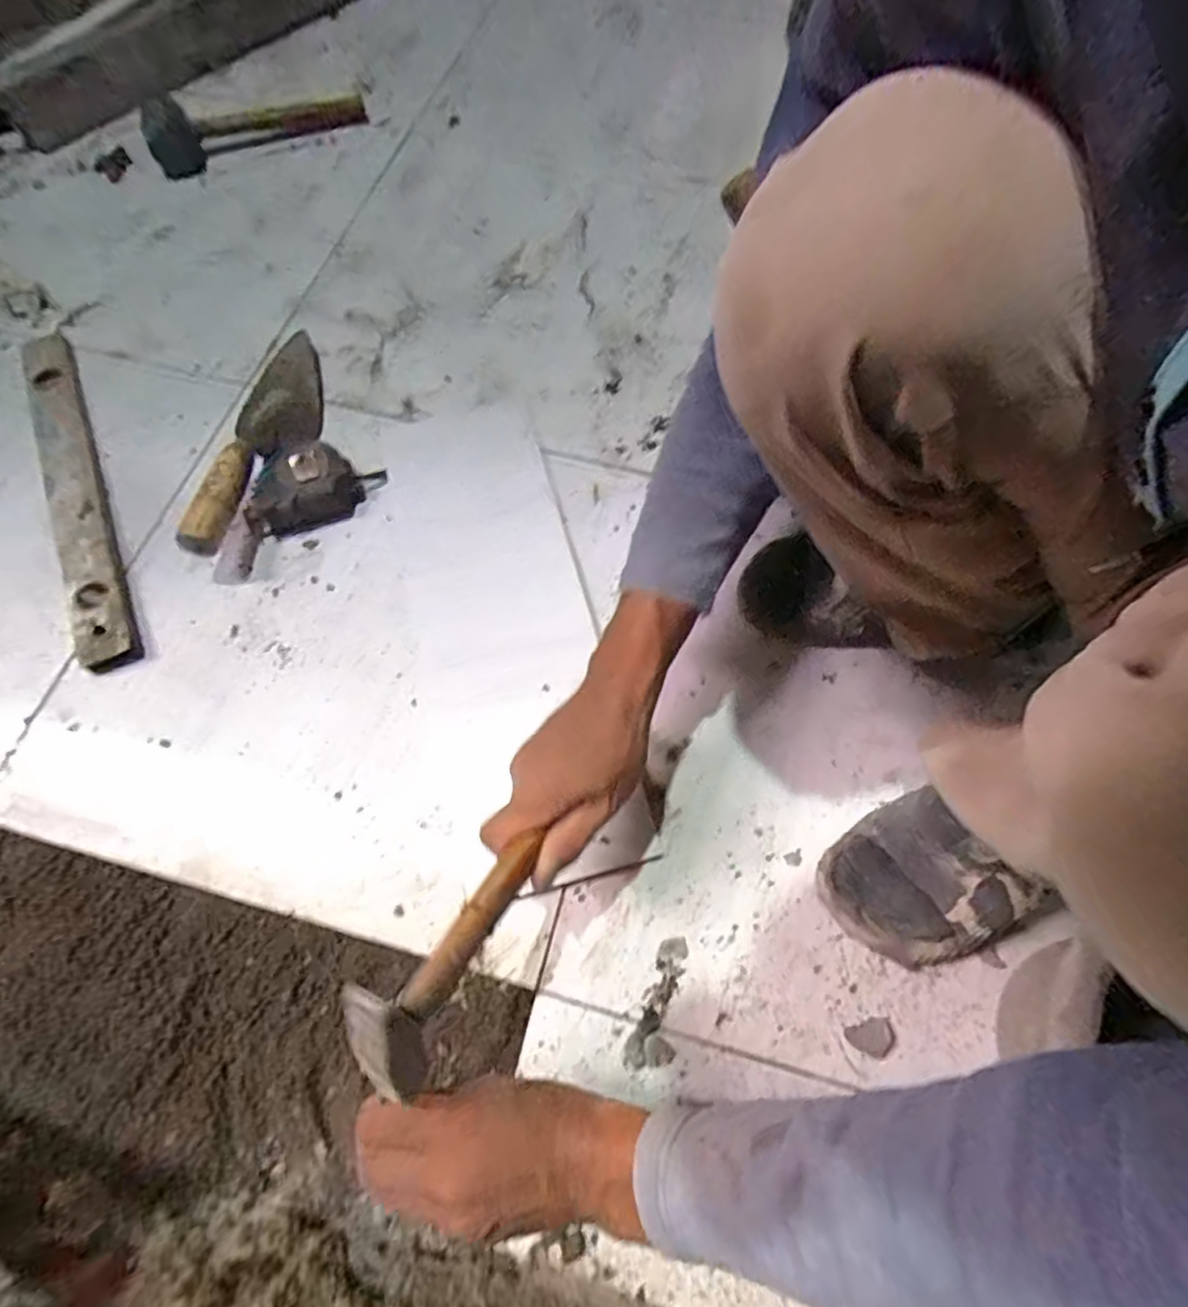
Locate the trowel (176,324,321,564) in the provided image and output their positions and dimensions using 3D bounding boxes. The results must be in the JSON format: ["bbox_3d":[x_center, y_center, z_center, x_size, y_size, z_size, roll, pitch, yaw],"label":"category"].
[{"bbox_3d":[-0.346,-0.229,0.664,0.090,0.056,0.326,-2,50,0],"label":"trowel"}]

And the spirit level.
[{"bbox_3d":[-0.543,-0.175,0.662,0.049,0.029,0.453,-26,69,-10],"label":"spirit level"}]

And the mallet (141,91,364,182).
[{"bbox_3d":[-0.463,-0.732,0.877,0.288,0.050,0.113,-17,68,-6],"label":"mallet"}]

